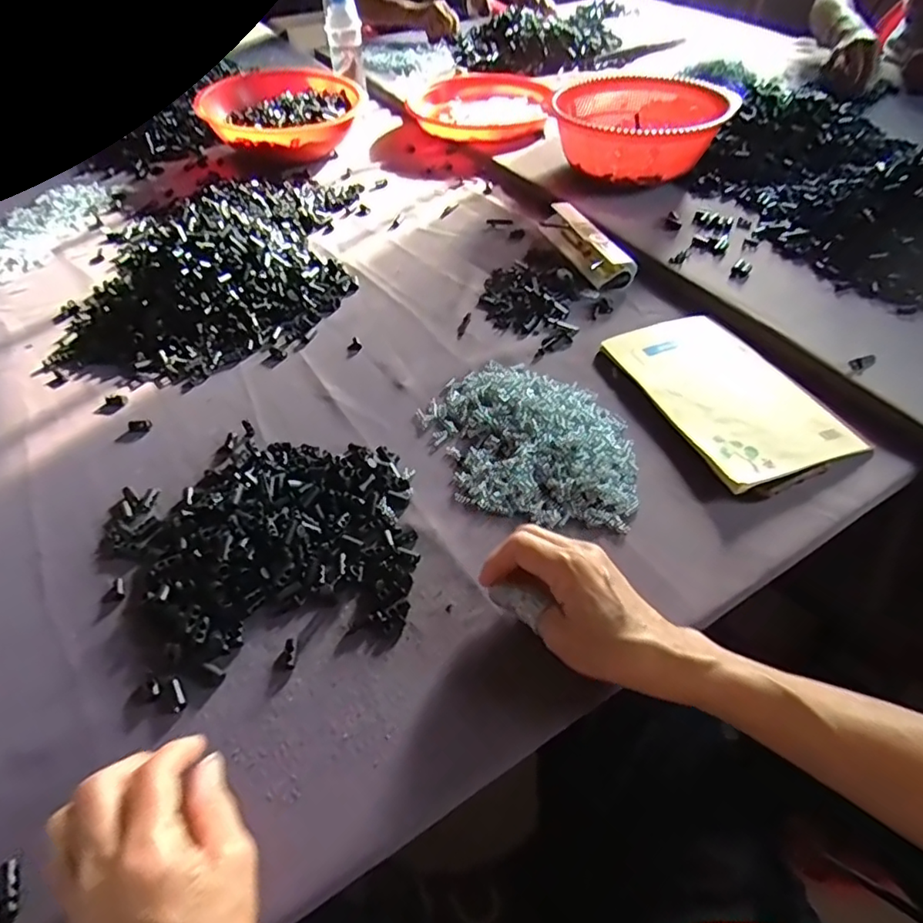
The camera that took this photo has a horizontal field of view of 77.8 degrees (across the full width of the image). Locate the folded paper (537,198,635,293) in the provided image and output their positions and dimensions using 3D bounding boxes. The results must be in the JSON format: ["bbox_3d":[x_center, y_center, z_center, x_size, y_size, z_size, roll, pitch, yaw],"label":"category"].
[{"bbox_3d":[0.146,-0.258,0.668,0.042,0.032,0.142,-18,50,-11],"label":"folded paper"}]

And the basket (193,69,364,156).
[{"bbox_3d":[-0.290,-0.572,0.941,0.242,0.082,0.297,-6,49,-3],"label":"basket"}]

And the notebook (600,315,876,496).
[{"bbox_3d":[0.237,-0.062,0.513,0.138,0.018,0.205,-20,50,-13],"label":"notebook"}]

